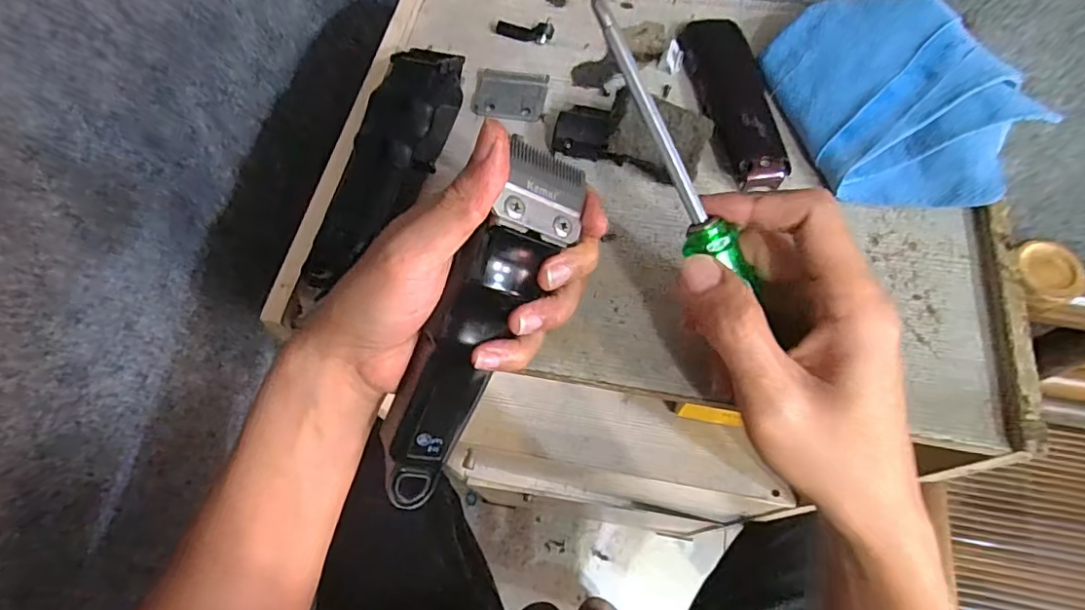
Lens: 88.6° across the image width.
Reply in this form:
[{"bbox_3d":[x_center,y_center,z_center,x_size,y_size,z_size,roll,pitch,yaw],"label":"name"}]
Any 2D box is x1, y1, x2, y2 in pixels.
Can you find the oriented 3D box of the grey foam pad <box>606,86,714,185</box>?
[{"bbox_3d":[0.074,-0.099,0.332,0.048,0.005,0.042,22,90,0],"label":"grey foam pad"}]

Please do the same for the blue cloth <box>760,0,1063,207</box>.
[{"bbox_3d":[0.202,-0.121,0.322,0.101,0.020,0.148,-33,74,16],"label":"blue cloth"}]

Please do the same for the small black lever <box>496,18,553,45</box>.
[{"bbox_3d":[-0.013,-0.196,0.394,0.042,0.015,0.009,17,65,9],"label":"small black lever"}]

